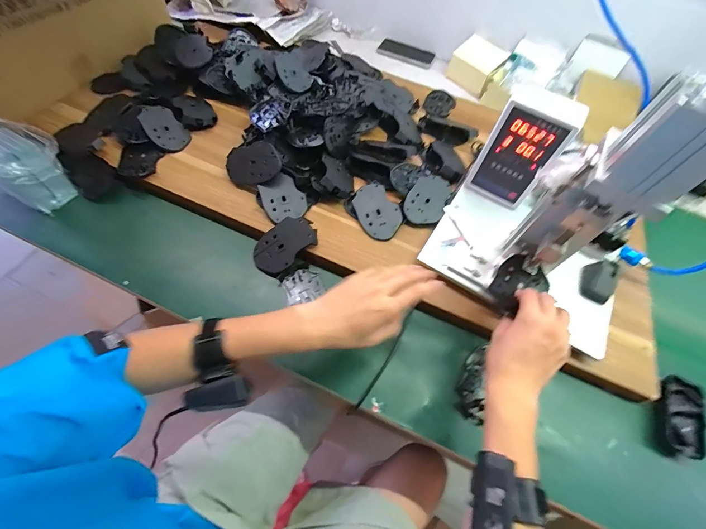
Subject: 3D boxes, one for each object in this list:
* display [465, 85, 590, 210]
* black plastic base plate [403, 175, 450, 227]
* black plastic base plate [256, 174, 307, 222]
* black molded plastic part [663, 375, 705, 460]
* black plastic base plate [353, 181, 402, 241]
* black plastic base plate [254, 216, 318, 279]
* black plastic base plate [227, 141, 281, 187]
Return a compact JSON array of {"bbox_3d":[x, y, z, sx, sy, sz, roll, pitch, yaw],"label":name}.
[{"bbox_3d":[0.277,-0.189,0.535,0.111,0.186,0.053,33,62,13],"label":"display"},{"bbox_3d":[0.140,-0.121,0.592,0.071,0.007,0.114,27,61,10],"label":"black plastic base plate"},{"bbox_3d":[-0.125,-0.119,0.570,0.071,0.011,0.081,-25,85,-12],"label":"black plastic base plate"},{"bbox_3d":[0.478,0.221,0.458,0.051,0.029,0.106,29,62,11],"label":"black molded plastic part"},{"bbox_3d":[0.044,-0.099,0.575,0.074,0.010,0.110,-22,65,-18],"label":"black plastic base plate"},{"bbox_3d":[-0.117,-0.033,0.537,0.112,0.008,0.071,-41,77,2],"label":"black plastic base plate"},{"bbox_3d":[-0.181,-0.183,0.575,0.108,0.014,0.073,-2,92,18],"label":"black plastic base plate"}]

